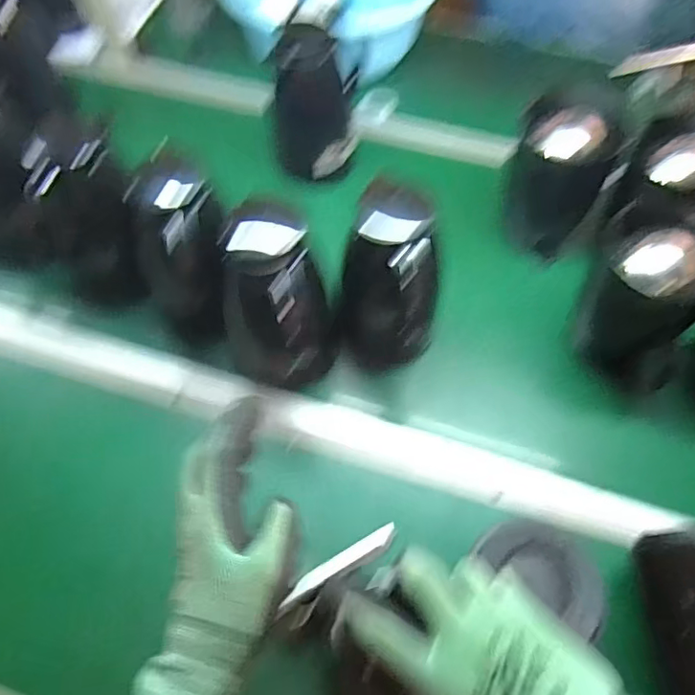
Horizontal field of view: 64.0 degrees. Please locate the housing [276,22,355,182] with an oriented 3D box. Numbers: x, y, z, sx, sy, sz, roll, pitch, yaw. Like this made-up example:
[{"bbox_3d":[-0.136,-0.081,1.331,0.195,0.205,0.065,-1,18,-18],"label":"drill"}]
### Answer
[{"bbox_3d":[-0.047,-0.334,0.781,0.121,0.186,0.090,-1,61,-1],"label":"housing"}]

